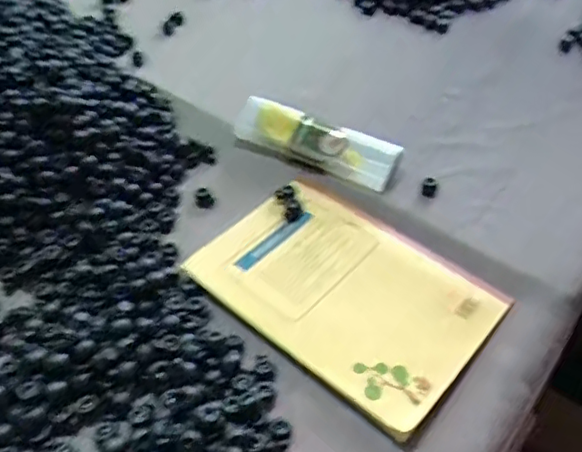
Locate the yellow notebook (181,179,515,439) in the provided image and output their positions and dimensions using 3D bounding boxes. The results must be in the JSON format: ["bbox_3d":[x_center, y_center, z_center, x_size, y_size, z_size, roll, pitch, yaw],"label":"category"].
[{"bbox_3d":[0.041,0.042,0.453,0.200,0.009,0.141,34,55,27],"label":"yellow notebook"}]

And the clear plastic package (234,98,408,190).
[{"bbox_3d":[0.019,-0.075,0.537,0.156,0.030,0.033,27,52,22],"label":"clear plastic package"}]

